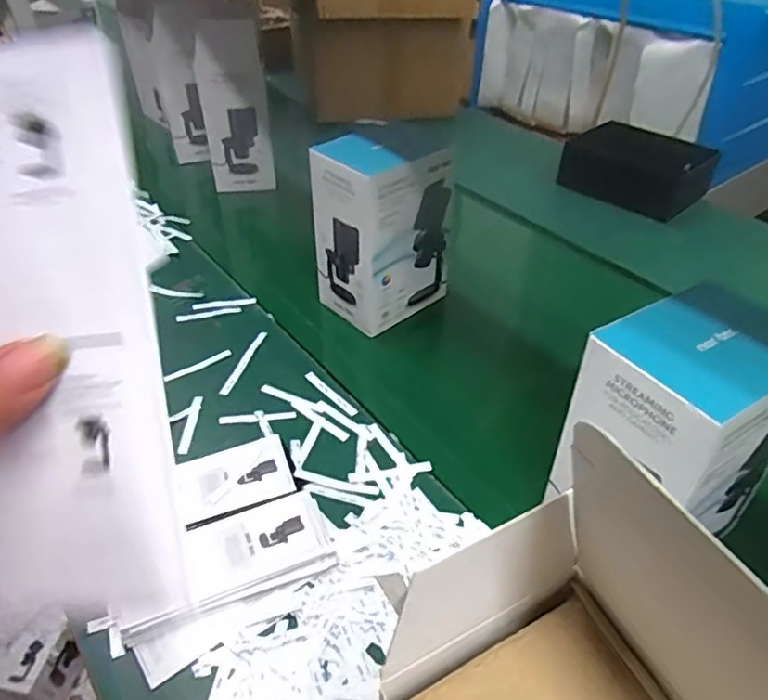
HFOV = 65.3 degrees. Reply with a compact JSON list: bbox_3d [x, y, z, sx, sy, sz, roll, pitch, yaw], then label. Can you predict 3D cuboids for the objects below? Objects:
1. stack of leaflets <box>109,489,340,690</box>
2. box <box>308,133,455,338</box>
[{"bbox_3d":[-0.138,0.202,0.541,0.189,0.015,0.109,-21,44,-22],"label":"stack of leaflets"},{"bbox_3d":[-0.001,-0.165,0.813,0.157,0.221,0.116,-31,48,-30],"label":"box"}]

